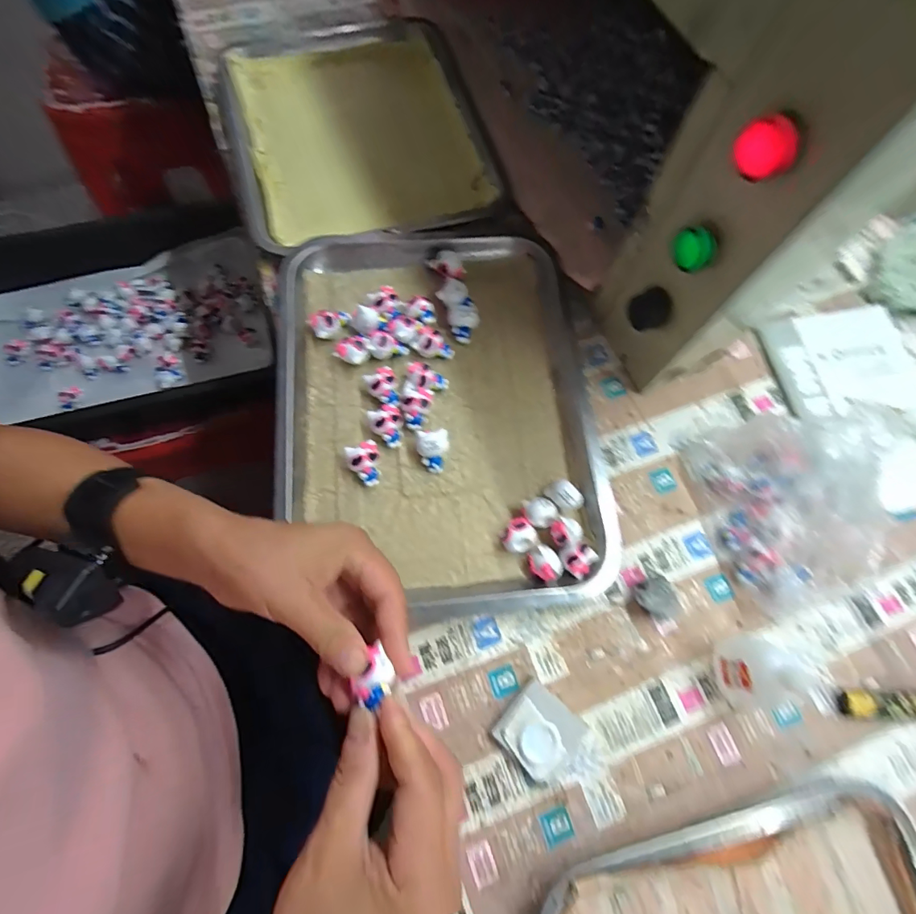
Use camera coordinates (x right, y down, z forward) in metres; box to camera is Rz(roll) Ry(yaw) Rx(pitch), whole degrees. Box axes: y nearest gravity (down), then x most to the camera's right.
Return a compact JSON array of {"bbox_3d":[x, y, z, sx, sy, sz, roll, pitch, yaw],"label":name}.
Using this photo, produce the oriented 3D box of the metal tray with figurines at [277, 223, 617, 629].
[{"bbox_3d":[-0.020,-0.045,0.395,0.260,0.039,0.346,-6,71,-4],"label":"metal tray with figurines"}]

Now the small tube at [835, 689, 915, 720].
[{"bbox_3d":[0.332,0.188,0.344,0.086,0.012,0.020,3,71,-1],"label":"small tube"}]

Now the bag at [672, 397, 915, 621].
[{"bbox_3d":[0.263,0.031,0.349,0.098,0.103,0.149,-13,72,-7],"label":"bag"}]

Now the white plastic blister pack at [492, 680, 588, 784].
[{"bbox_3d":[0.060,0.196,0.322,0.057,0.016,0.048,40,74,11],"label":"white plastic blister pack"}]

